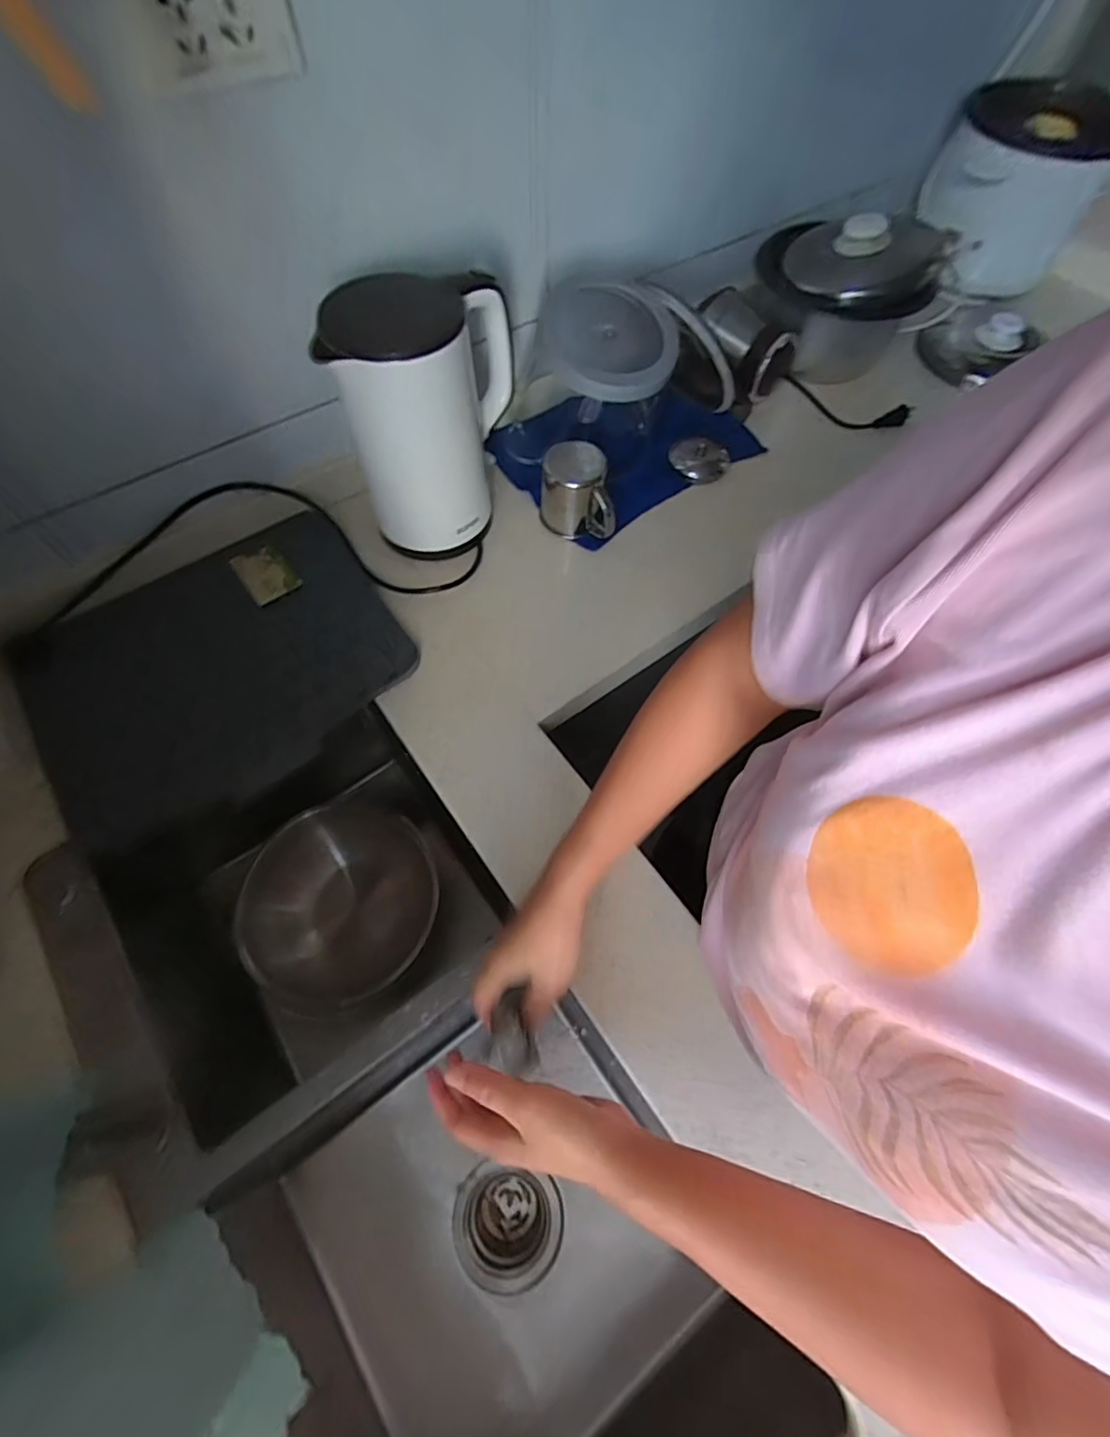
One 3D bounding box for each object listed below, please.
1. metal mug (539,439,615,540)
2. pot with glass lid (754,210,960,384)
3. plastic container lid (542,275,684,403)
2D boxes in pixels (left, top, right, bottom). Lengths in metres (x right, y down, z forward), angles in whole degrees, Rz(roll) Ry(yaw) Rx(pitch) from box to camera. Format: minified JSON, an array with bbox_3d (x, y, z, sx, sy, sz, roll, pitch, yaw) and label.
[{"bbox_3d":[0.027,-0.270,0.682,0.088,0.083,0.083,2,63,-3],"label":"metal mug"},{"bbox_3d":[0.416,-0.611,0.831,0.246,0.140,0.262,15,63,3],"label":"pot with glass lid"},{"bbox_3d":[0.059,-0.422,0.632,0.148,0.024,0.142,2,82,-14],"label":"plastic container lid"}]

